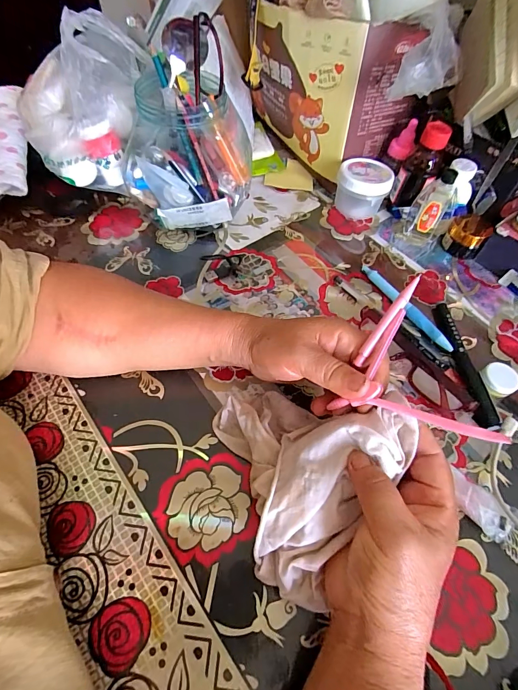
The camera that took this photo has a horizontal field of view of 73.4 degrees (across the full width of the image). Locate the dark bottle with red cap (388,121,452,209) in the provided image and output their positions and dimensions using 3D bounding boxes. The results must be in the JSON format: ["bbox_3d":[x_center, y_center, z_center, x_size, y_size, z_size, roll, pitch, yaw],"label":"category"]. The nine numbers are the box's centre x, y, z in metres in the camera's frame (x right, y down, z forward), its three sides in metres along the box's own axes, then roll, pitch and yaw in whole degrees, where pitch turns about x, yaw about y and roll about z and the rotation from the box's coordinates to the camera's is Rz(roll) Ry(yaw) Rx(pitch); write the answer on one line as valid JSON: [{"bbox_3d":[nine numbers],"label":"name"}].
[{"bbox_3d":[0.191,-0.214,0.418,0.036,0.092,0.033,23,59,12],"label":"dark bottle with red cap"}]

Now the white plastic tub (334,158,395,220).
[{"bbox_3d":[0.132,-0.201,0.450,0.065,0.052,0.061,12,58,5],"label":"white plastic tub"}]

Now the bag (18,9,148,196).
[{"bbox_3d":[-0.196,-0.270,0.396,0.144,0.134,0.130,-11,58,-9],"label":"bag"}]

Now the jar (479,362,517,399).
[{"bbox_3d":[0.225,0.033,0.323,0.035,0.011,0.032,1,57,-2],"label":"jar"}]

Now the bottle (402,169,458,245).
[{"bbox_3d":[0.201,-0.161,0.410,0.035,0.082,0.021,28,60,15],"label":"bottle"}]

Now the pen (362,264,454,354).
[{"bbox_3d":[0.155,-0.043,0.372,0.015,0.011,0.129,-24,61,-17],"label":"pen"}]

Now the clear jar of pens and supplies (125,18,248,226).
[{"bbox_3d":[-0.079,-0.225,0.381,0.134,0.183,0.091,3,57,-1],"label":"clear jar of pens and supplies"}]

